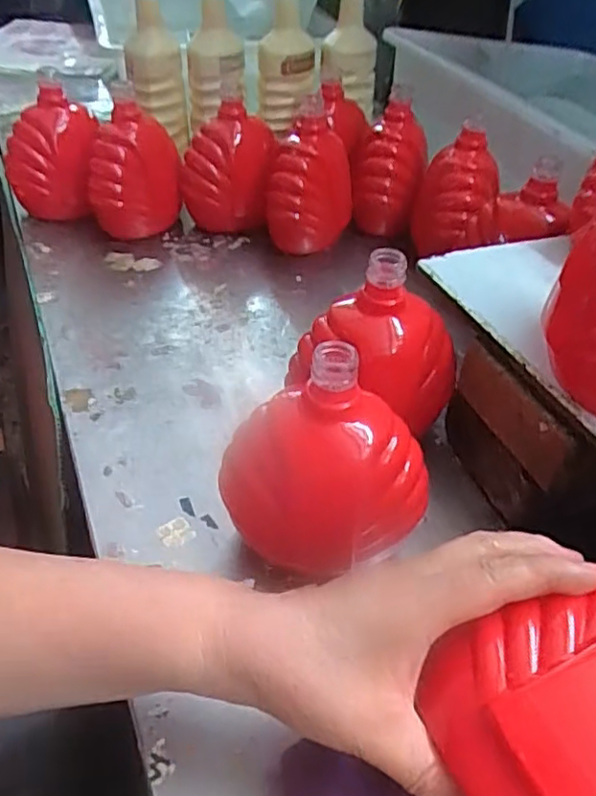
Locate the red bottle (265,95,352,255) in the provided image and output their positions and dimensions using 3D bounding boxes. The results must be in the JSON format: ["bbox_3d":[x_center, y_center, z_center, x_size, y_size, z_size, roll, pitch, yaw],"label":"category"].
[{"bbox_3d":[0.014,-0.256,0.761,0.103,0.182,0.076,-1,43,-2],"label":"red bottle"}]

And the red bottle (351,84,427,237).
[{"bbox_3d":[0.111,-0.282,0.778,0.085,0.146,0.065,5,45,5],"label":"red bottle"}]

